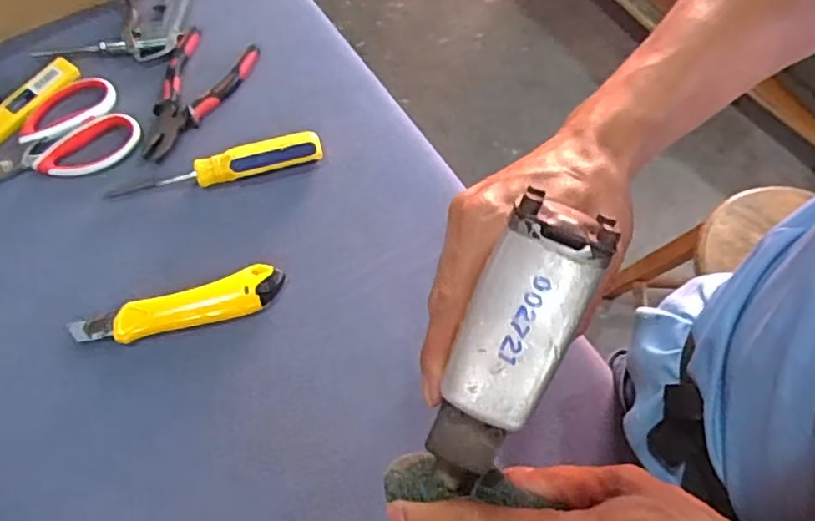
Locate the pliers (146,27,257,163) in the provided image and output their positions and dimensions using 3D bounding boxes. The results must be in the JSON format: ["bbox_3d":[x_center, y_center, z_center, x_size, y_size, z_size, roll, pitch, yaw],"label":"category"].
[{"bbox_3d":[-0.207,-0.158,0.593,0.074,0.010,0.149,21,67,7],"label":"pliers"}]

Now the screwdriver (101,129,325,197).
[{"bbox_3d":[-0.170,-0.084,0.558,0.187,0.019,0.029,-13,68,-8],"label":"screwdriver"}]

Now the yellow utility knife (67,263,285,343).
[{"bbox_3d":[-0.185,0.040,0.511,0.166,0.012,0.036,-17,68,-9],"label":"yellow utility knife"}]

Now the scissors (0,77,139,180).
[{"bbox_3d":[-0.339,-0.100,0.565,0.175,0.006,0.093,-33,72,-15],"label":"scissors"}]

